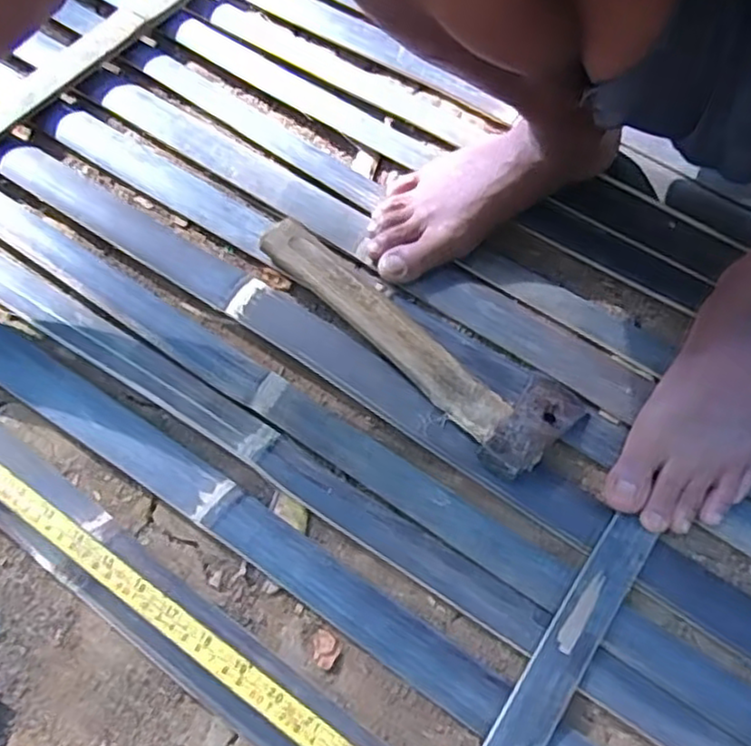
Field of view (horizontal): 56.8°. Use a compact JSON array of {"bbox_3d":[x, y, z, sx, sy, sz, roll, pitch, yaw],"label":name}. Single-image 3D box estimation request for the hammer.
[{"bbox_3d":[0.028,-0.034,0.531,0.268,0.029,0.084,41,68,18],"label":"hammer"}]

